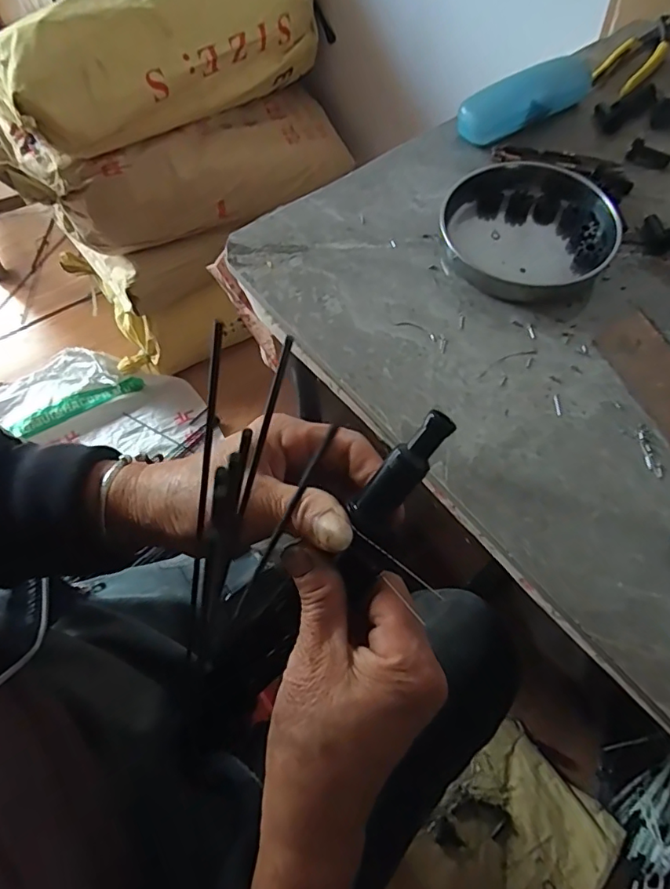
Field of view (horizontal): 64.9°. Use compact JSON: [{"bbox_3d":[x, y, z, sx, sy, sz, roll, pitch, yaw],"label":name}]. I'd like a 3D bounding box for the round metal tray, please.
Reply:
[{"bbox_3d":[0.166,-0.187,0.441,0.144,0.032,0.133,-1,62,1],"label":"round metal tray"}]

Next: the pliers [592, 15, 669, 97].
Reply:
[{"bbox_3d":[0.332,-0.426,0.571,0.047,0.009,0.156,34,68,18],"label":"pliers"}]

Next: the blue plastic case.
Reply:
[{"bbox_3d":[0.192,-0.341,0.524,0.149,0.034,0.045,-33,66,-14],"label":"blue plastic case"}]

